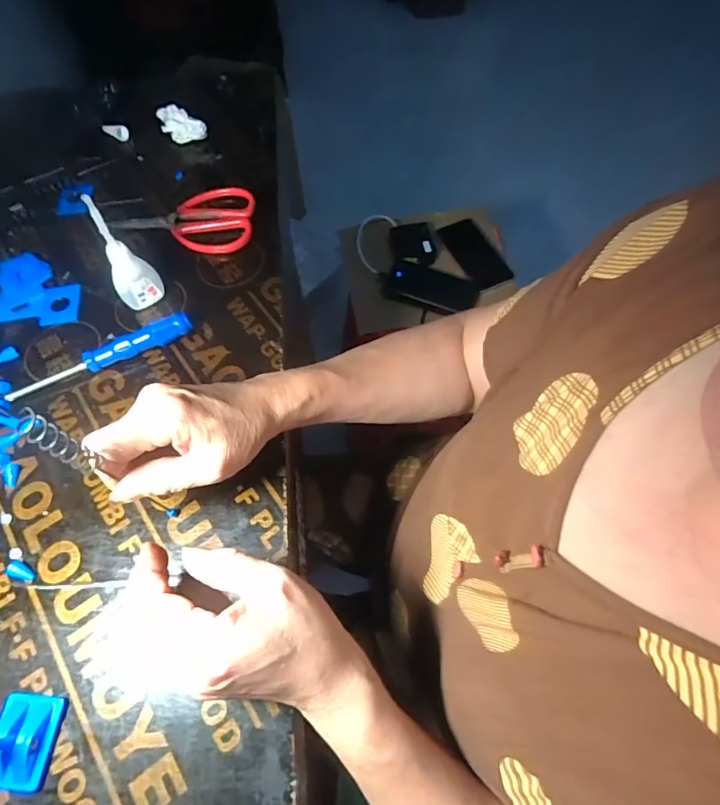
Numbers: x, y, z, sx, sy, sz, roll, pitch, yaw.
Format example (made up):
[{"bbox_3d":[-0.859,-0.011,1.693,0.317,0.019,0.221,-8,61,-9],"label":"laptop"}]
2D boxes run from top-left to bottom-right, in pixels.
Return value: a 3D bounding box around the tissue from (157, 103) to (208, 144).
[{"bbox_3d":[-0.196,-0.302,0.510,0.058,0.029,0.016,24,66,13],"label":"tissue"}]

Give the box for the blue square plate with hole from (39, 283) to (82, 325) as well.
[{"bbox_3d":[-0.273,-0.091,0.429,0.034,0.004,0.042,-7,64,-3],"label":"blue square plate with hole"}]

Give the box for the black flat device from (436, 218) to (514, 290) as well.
[{"bbox_3d":[0.218,-0.279,0.882,0.089,0.014,0.160,-20,68,-19],"label":"black flat device"}]

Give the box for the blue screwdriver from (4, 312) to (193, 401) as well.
[{"bbox_3d":[-0.214,-0.037,0.389,0.152,0.020,0.016,-25,66,-11],"label":"blue screwdriver"}]

